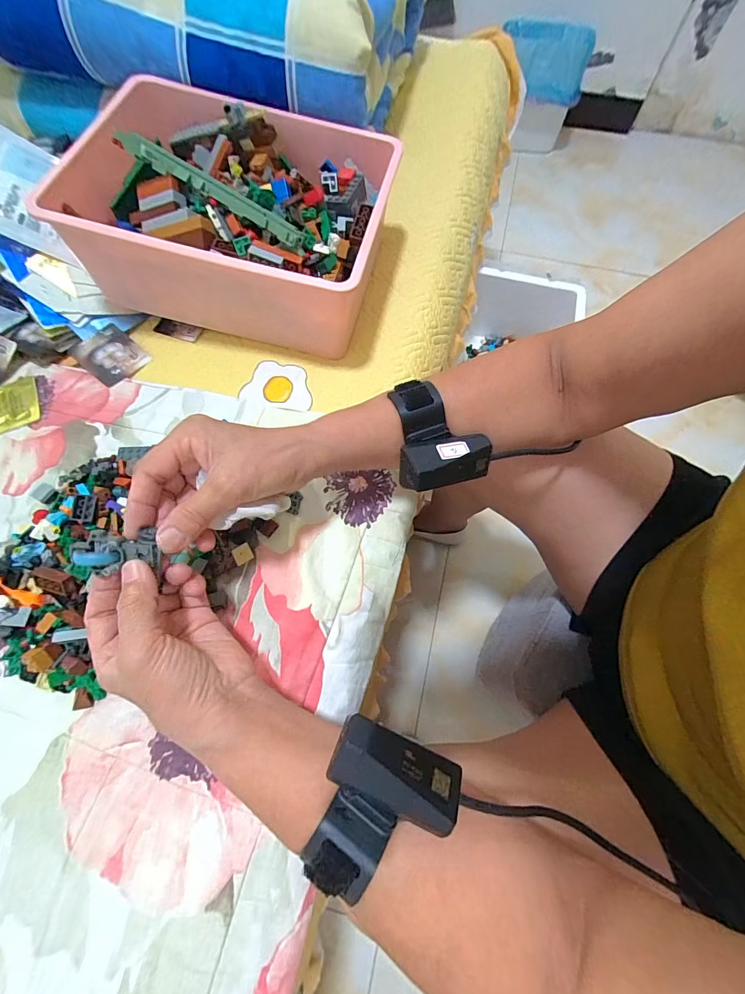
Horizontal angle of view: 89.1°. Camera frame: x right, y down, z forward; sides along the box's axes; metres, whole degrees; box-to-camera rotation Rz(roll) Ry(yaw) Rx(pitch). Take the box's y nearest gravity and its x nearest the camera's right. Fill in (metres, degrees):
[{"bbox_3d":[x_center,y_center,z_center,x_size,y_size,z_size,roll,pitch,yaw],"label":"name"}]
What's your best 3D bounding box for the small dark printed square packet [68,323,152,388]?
[{"bbox_3d":[-0.296,-0.162,0.428,0.069,0.009,0.058,42,71,2],"label":"small dark printed square packet"}]

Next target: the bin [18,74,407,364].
[{"bbox_3d":[-0.144,-0.313,0.431,0.317,0.129,0.251,12,68,5],"label":"bin"}]

